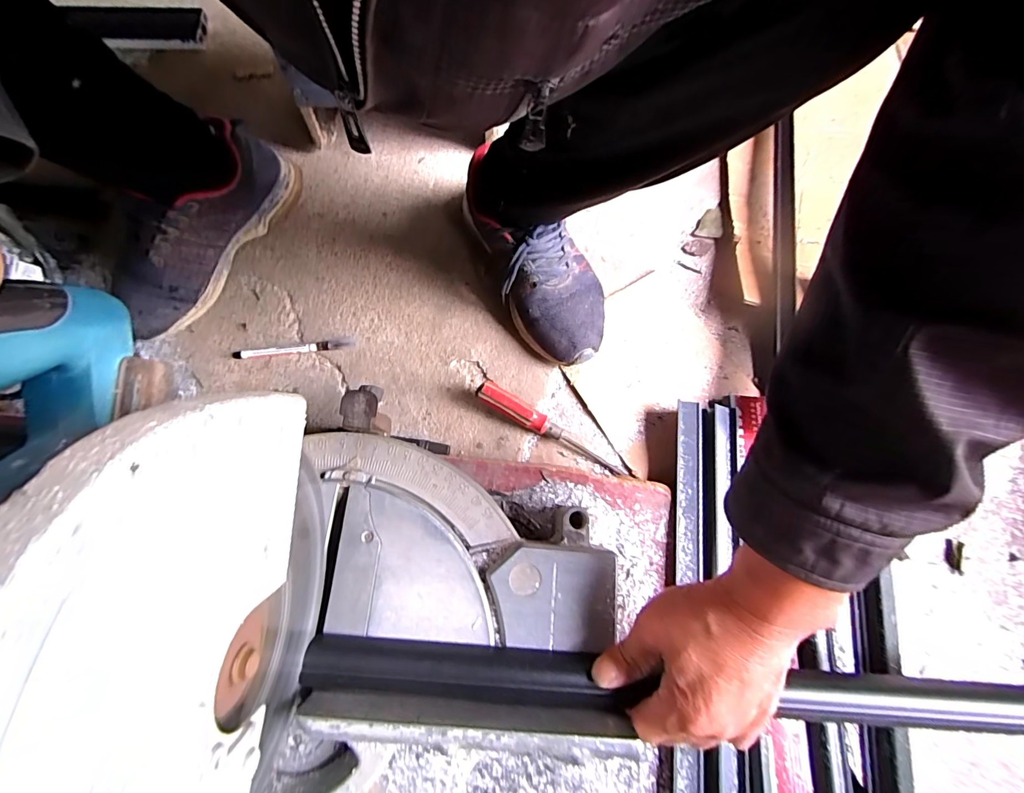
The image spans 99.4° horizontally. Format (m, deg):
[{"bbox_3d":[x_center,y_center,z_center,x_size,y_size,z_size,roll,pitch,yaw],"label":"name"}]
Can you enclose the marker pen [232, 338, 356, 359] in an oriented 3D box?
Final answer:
[{"bbox_3d":[-0.264,-0.058,0.523,0.143,0.011,0.014,-7,73,-5],"label":"marker pen"}]

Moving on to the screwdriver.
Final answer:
[{"bbox_3d":[0.043,0.037,0.495,0.183,0.024,0.023,31,72,-5],"label":"screwdriver"}]

